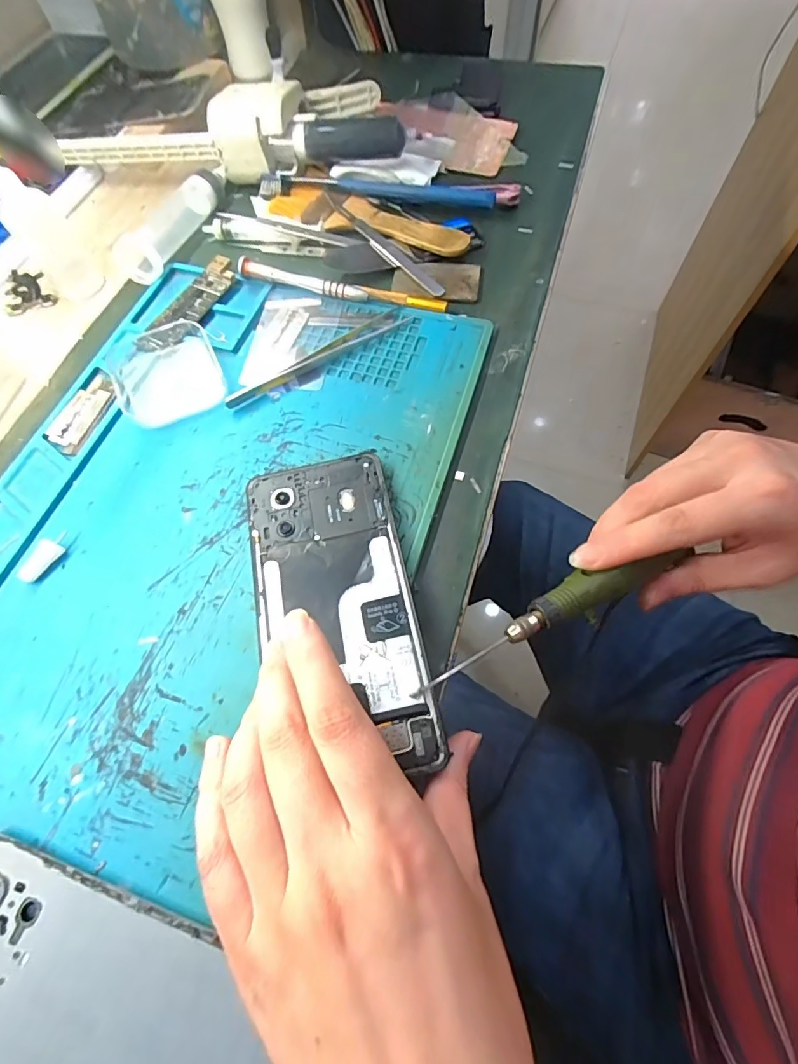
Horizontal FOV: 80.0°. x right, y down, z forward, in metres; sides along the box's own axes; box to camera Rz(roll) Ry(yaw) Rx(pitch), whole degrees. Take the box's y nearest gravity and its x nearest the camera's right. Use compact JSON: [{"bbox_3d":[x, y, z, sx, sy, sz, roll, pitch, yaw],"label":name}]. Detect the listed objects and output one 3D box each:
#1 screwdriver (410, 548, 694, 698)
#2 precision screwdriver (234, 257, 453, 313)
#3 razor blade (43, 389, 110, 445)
[{"bbox_3d":[0.080,0.034,0.229,0.154,0.016,0.018,-21,66,-15],"label":"screwdriver"},{"bbox_3d":[-0.040,-0.168,0.324,0.145,0.012,0.015,15,66,9],"label":"precision screwdriver"},{"bbox_3d":[-0.199,-0.072,0.294,0.022,0.004,0.042,17,67,10],"label":"razor blade"}]

